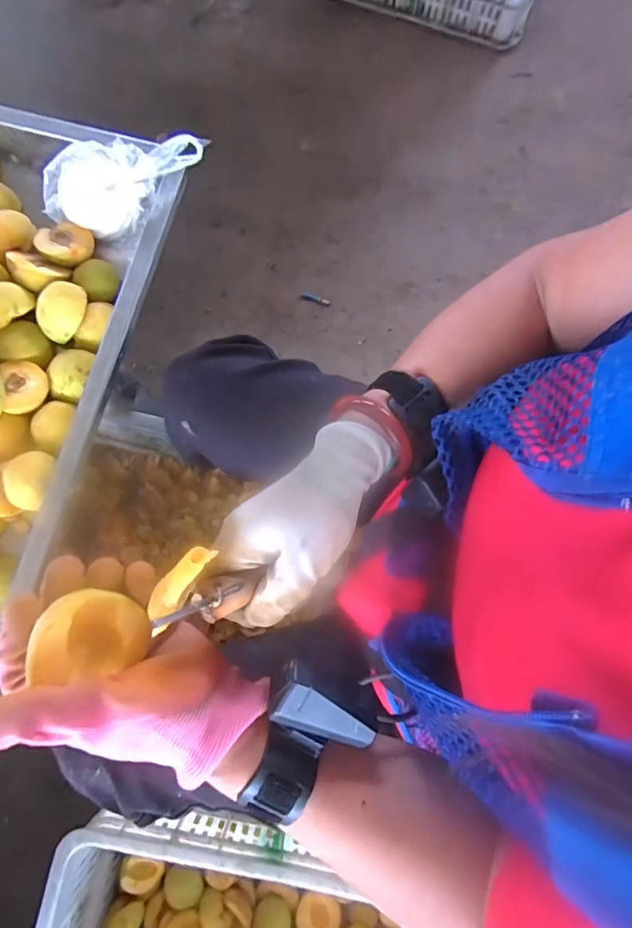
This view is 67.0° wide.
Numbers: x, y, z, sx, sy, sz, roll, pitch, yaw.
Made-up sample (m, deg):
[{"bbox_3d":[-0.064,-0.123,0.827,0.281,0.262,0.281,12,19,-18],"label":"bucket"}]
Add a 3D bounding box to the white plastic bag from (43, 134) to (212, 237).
[{"bbox_3d":[-0.216,-0.326,0.537,0.204,0.066,0.089,-11,78,14],"label":"white plastic bag"}]

